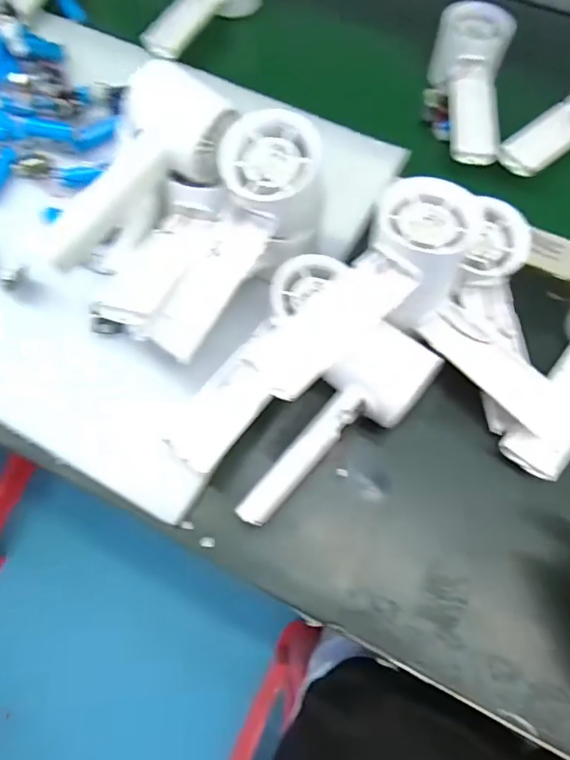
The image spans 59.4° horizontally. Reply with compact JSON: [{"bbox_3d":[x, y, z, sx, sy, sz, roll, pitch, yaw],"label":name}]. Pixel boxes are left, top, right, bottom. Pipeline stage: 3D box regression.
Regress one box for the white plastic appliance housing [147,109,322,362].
[{"bbox_3d":[-0.031,-0.085,0.323,0.075,0.056,0.156,31,90,10],"label":"white plastic appliance housing"}]

